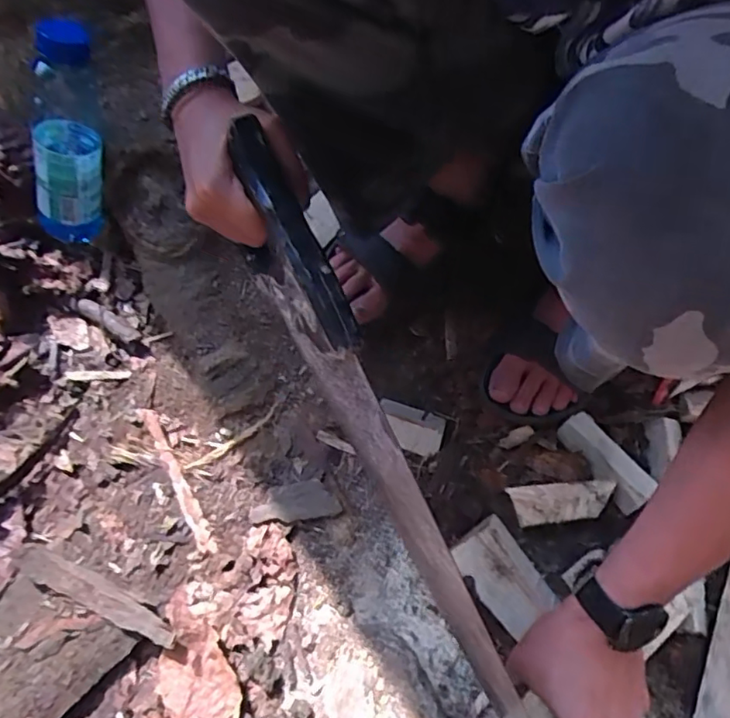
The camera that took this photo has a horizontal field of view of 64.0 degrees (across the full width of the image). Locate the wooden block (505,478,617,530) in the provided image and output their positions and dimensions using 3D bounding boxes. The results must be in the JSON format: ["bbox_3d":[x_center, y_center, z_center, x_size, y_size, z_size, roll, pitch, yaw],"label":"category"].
[{"bbox_3d":[0.182,0.132,0.539,0.092,0.009,0.034,-6,69,0],"label":"wooden block"}]

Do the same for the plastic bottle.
[{"bbox_3d":[-0.299,-0.210,0.583,0.061,0.210,0.059,27,37,12],"label":"plastic bottle"}]

